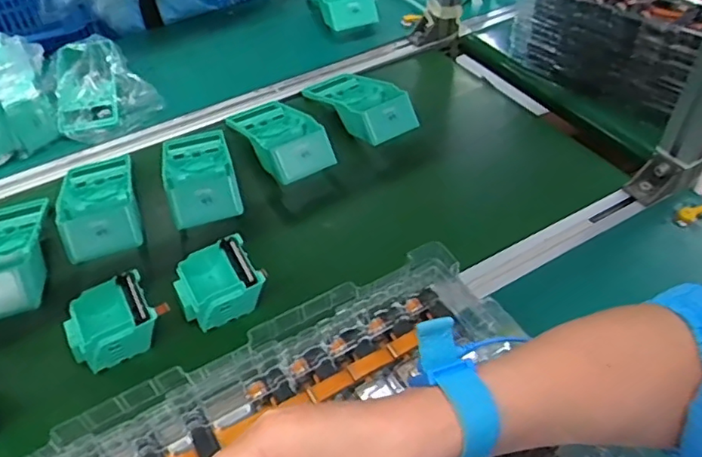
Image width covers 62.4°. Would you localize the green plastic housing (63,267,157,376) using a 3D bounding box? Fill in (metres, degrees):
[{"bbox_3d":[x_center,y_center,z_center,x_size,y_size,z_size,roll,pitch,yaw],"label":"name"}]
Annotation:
[{"bbox_3d":[-0.230,0.093,0.562,0.081,0.041,0.077,-27,50,-21],"label":"green plastic housing"}]

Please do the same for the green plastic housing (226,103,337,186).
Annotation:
[{"bbox_3d":[-0.093,-0.122,0.765,0.096,0.046,0.185,-24,49,-18],"label":"green plastic housing"}]

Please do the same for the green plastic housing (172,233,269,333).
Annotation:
[{"bbox_3d":[-0.133,0.062,0.590,0.084,0.045,0.080,-23,49,-18],"label":"green plastic housing"}]

